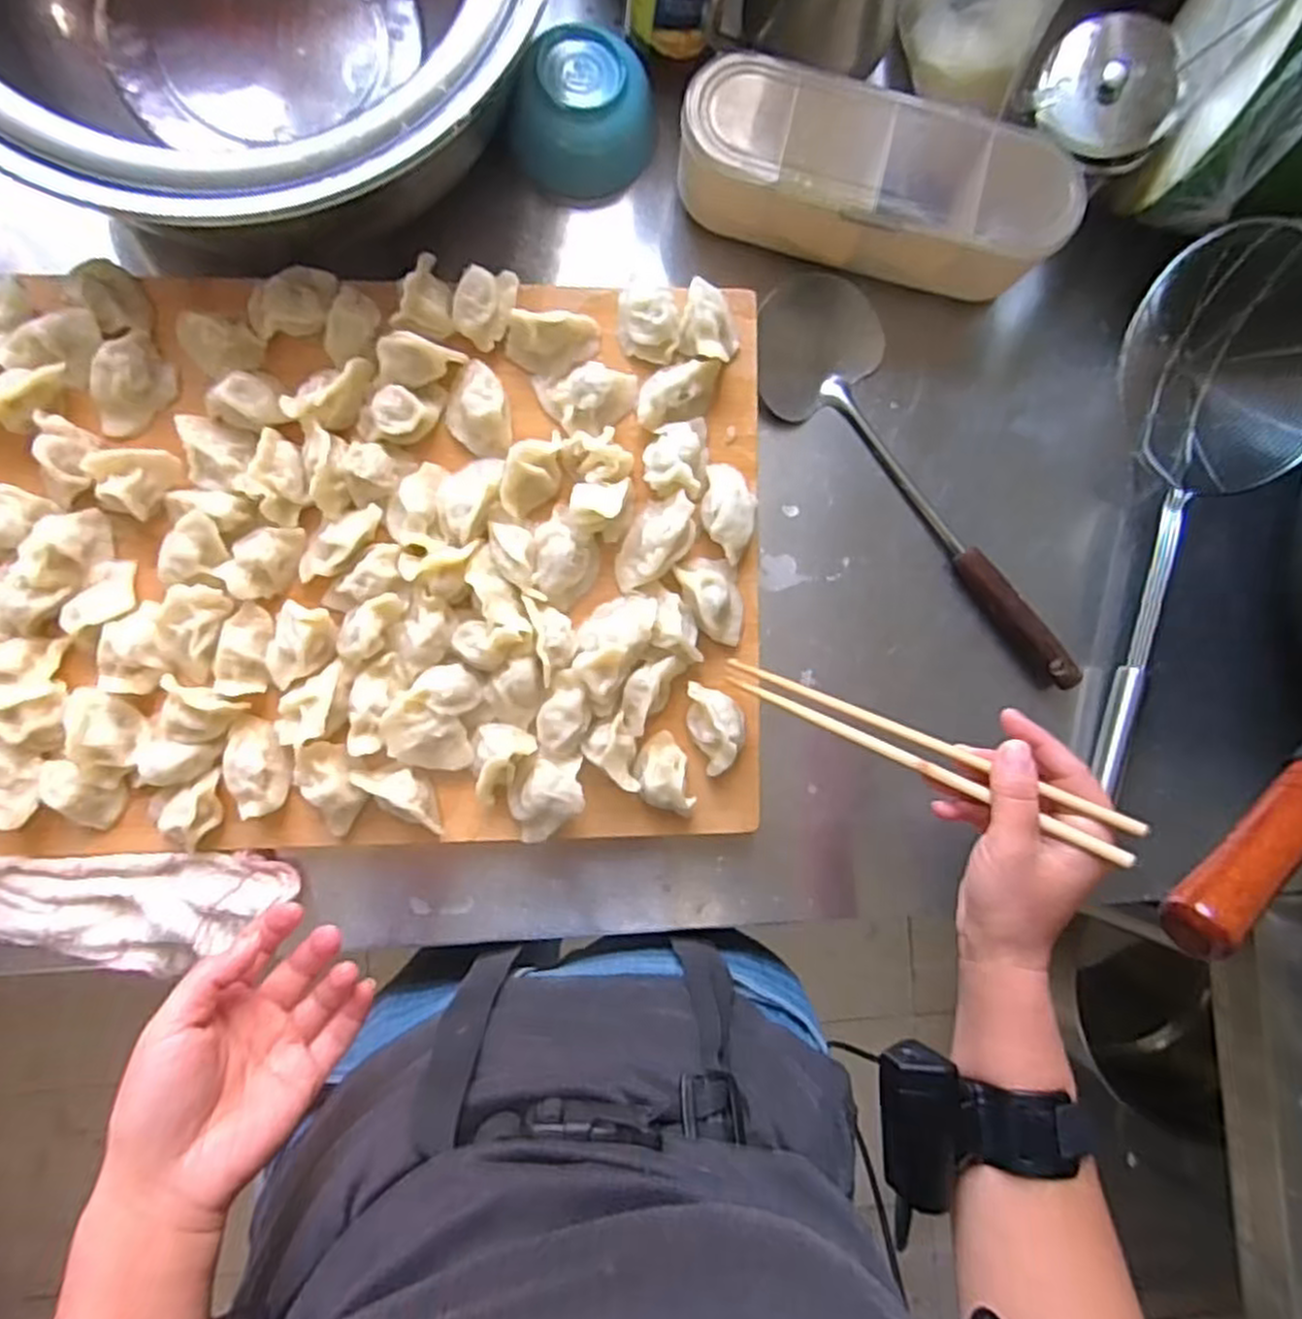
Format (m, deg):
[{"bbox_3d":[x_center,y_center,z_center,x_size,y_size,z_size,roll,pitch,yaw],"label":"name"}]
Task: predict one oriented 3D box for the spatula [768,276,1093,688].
[{"bbox_3d":[0.201,-0.131,0.561,0.094,0.030,0.335,-42,92,-7],"label":"spatula"}]

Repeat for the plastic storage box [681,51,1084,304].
[{"bbox_3d":[0.146,-0.323,0.534,0.258,0.069,0.107,17,85,-5],"label":"plastic storage box"}]

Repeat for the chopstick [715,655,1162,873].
[{"bbox_3d":[0.141,0.048,0.434,0.235,0.016,0.020,24,83,37],"label":"chopstick"}]

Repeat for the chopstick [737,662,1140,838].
[{"bbox_3d":[0.144,0.041,0.435,0.236,0.011,0.008,24,83,36],"label":"chopstick"}]

